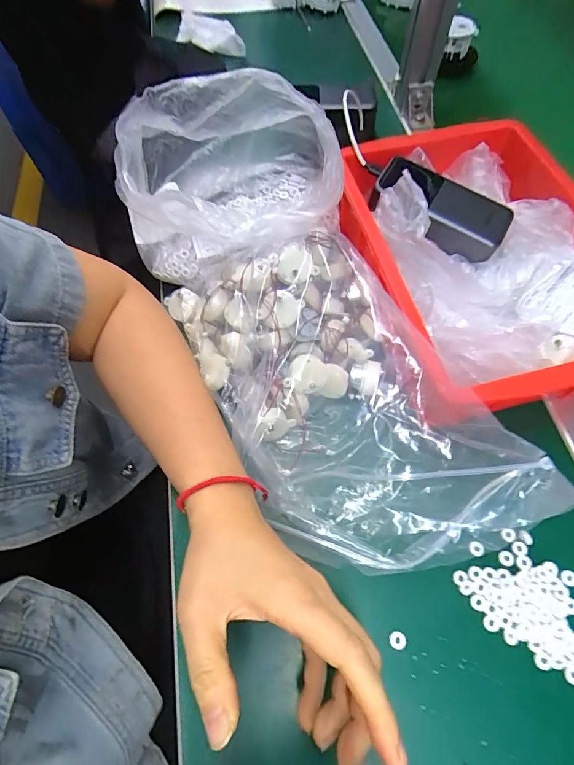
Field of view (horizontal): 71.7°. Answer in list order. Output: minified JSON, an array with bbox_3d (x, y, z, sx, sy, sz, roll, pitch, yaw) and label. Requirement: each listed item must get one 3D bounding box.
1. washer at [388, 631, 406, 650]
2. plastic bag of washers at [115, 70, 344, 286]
[{"bbox_3d":[0.079,0.185,0.283,0.012,0.004,0.011,12,63,8],"label":"washer"},{"bbox_3d":[-0.056,-0.199,0.367,0.209,0.152,0.155,8,63,6],"label":"plastic bag of washers"}]

